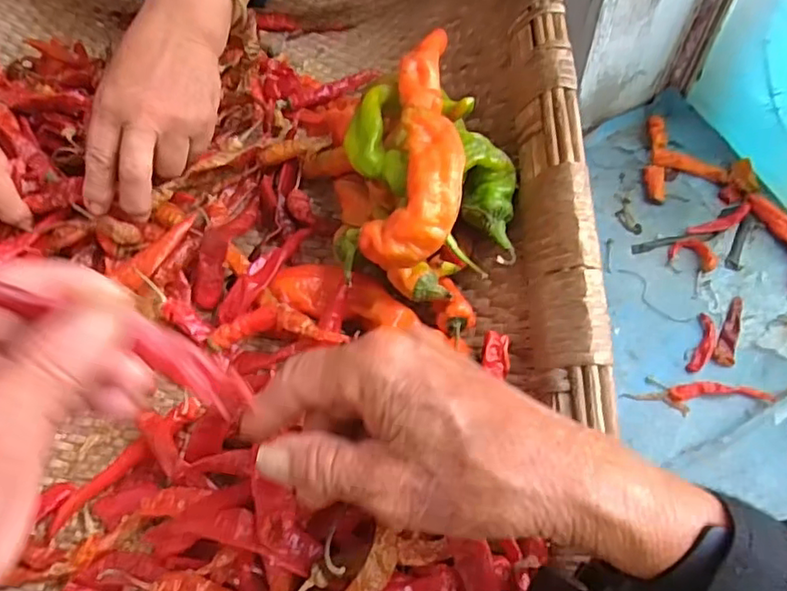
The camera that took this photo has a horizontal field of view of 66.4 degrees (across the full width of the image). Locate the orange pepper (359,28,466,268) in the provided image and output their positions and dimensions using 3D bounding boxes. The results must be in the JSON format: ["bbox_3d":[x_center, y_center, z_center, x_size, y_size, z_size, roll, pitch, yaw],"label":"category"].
[{"bbox_3d":[0.021,-0.095,0.346,0.048,0.032,0.166,8,61,9],"label":"orange pepper"}]

